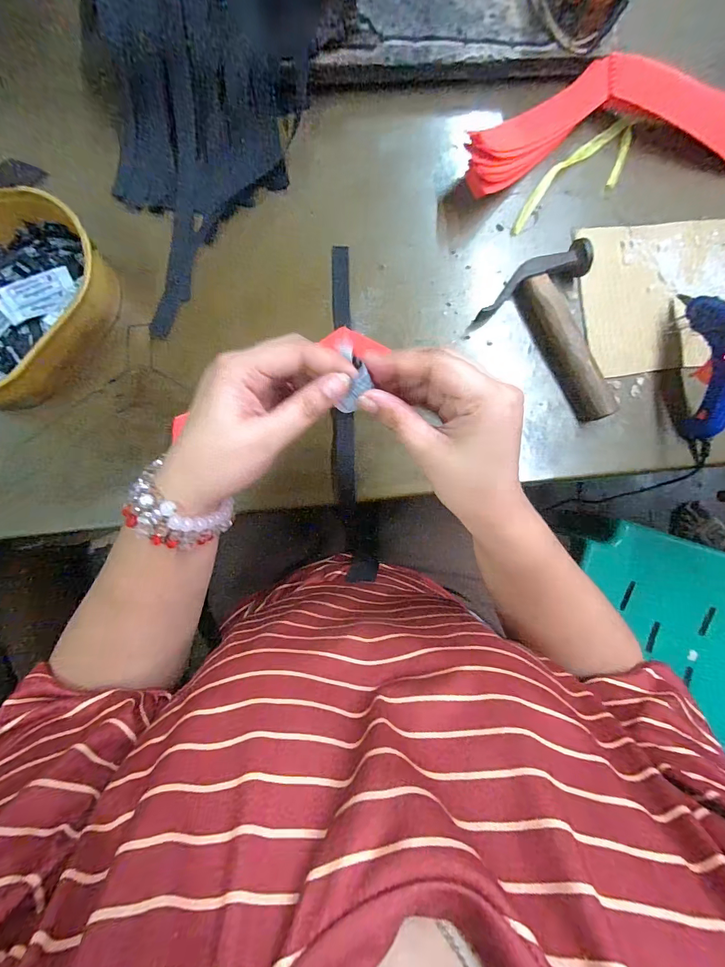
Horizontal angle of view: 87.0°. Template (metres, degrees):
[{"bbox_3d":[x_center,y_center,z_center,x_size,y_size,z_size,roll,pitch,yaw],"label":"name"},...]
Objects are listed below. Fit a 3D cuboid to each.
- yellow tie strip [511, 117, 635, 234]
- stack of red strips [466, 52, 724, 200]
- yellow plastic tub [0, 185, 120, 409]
[{"bbox_3d":[0.222,-0.320,0.401,0.164,0.014,0.051,-33,90,-3],"label":"yellow tie strip"},{"bbox_3d":[0.250,-0.364,0.390,0.307,0.032,0.116,-8,89,-3],"label":"stack of red strips"},{"bbox_3d":[-0.305,-0.153,0.340,0.130,0.071,0.194,25,86,-1],"label":"yellow plastic tub"}]

